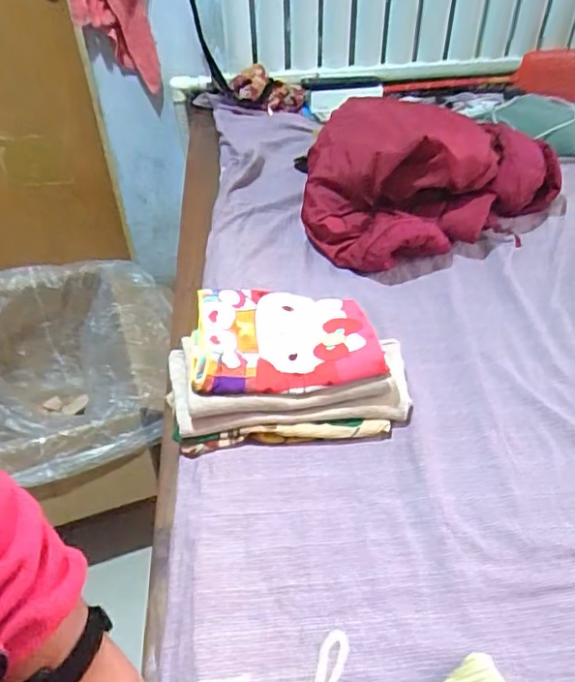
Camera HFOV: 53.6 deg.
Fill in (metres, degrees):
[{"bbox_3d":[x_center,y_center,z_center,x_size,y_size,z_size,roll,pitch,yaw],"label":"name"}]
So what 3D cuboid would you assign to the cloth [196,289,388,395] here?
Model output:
[{"bbox_3d":[-0.005,-0.007,0.738,0.225,0.035,0.172,-6,44,-7],"label":"cloth"}]

